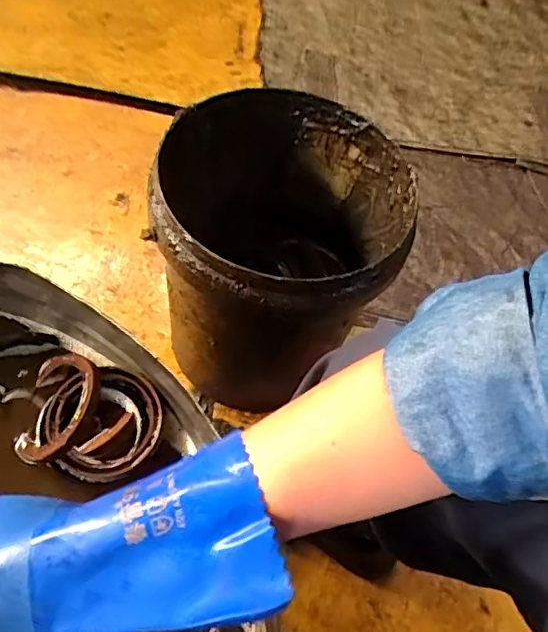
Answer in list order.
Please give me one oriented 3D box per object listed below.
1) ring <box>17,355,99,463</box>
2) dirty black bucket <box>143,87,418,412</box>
[{"bbox_3d":[-0.173,0.069,0.454,0.082,0.016,0.083,-45,50,0],"label":"ring"},{"bbox_3d":[0.004,-0.068,0.711,0.266,0.283,0.275,4,58,-7],"label":"dirty black bucket"}]

